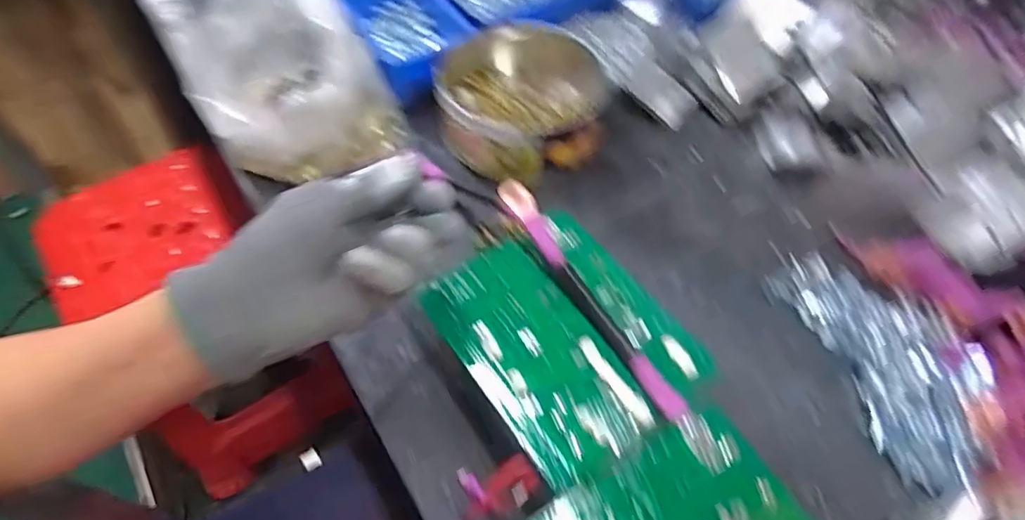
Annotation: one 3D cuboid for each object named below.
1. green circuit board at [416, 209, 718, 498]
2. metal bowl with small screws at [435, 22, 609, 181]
[{"bbox_3d":[0.031,0.045,0.345,0.122,0.012,0.152,-31,59,-19],"label":"green circuit board"},{"bbox_3d":[0.009,-0.147,0.525,0.150,0.073,0.161,0,54,-1],"label":"metal bowl with small screws"}]

